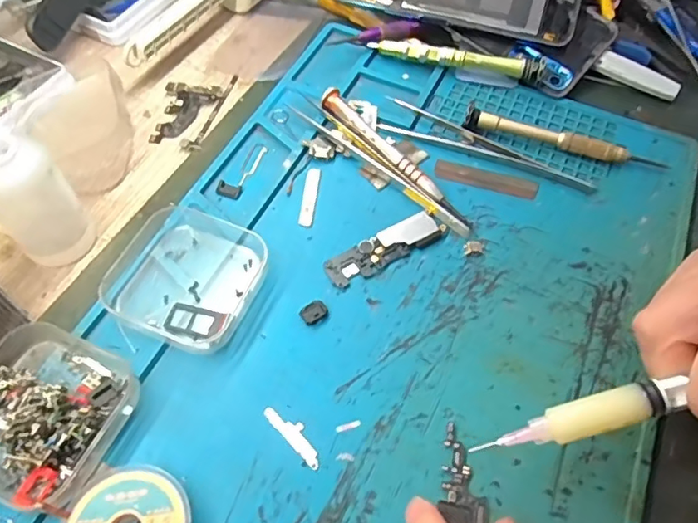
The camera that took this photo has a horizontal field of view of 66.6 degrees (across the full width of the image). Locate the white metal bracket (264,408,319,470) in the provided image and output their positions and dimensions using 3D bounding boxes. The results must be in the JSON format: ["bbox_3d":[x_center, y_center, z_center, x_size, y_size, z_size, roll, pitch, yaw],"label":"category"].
[{"bbox_3d":[-0.022,0.071,0.221,0.009,0.004,0.032,-39,67,-22],"label":"white metal bracket"}]

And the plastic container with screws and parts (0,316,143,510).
[{"bbox_3d":[-0.125,0.060,0.213,0.062,0.023,0.063,21,60,11],"label":"plastic container with screws and parts"}]

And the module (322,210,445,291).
[{"bbox_3d":[0.018,-0.007,0.270,0.063,0.004,0.018,-29,64,-18],"label":"module"}]

